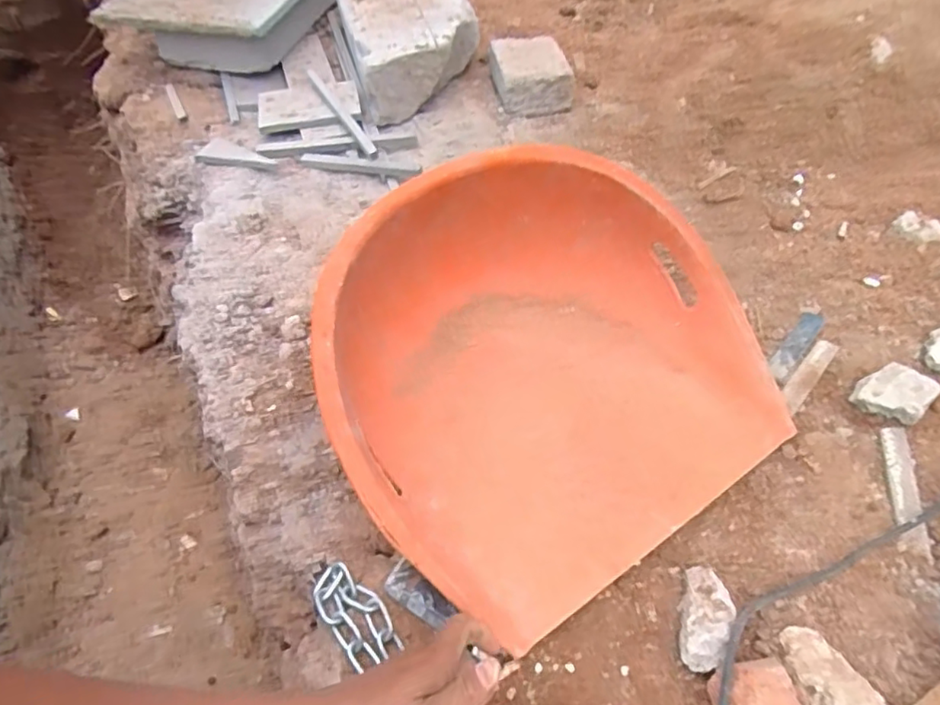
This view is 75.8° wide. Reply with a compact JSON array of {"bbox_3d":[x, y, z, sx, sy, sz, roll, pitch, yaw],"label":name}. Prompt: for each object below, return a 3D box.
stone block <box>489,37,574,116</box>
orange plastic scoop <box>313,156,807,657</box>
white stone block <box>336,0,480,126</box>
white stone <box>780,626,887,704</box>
[{"bbox_3d":[0.089,-0.429,0.938,0.109,0.064,0.155,-11,50,-8],"label":"stone block"},{"bbox_3d":[0.078,0.002,0.596,0.428,0.190,0.369,-32,60,-15],"label":"orange plastic scoop"},{"bbox_3d":[-0.104,-0.534,0.992,0.202,0.106,0.343,-11,58,-10],"label":"white stone block"},{"bbox_3d":[0.295,0.270,0.497,0.043,0.023,0.083,-27,54,-20],"label":"white stone"}]

